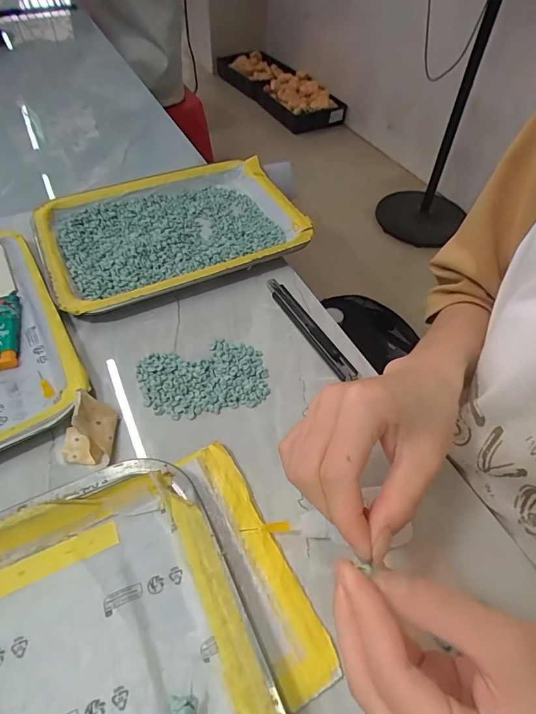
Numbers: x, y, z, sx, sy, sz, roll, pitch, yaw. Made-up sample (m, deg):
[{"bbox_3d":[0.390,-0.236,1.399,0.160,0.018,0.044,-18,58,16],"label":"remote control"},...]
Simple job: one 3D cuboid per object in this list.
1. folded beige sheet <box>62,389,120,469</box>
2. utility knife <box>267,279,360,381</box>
[{"bbox_3d":[-0.129,0.047,0.298,0.036,0.035,0.050,1,51,-2],"label":"folded beige sheet"},{"bbox_3d":[0.034,-0.030,0.377,0.015,0.013,0.135,-21,55,-19],"label":"utility knife"}]

